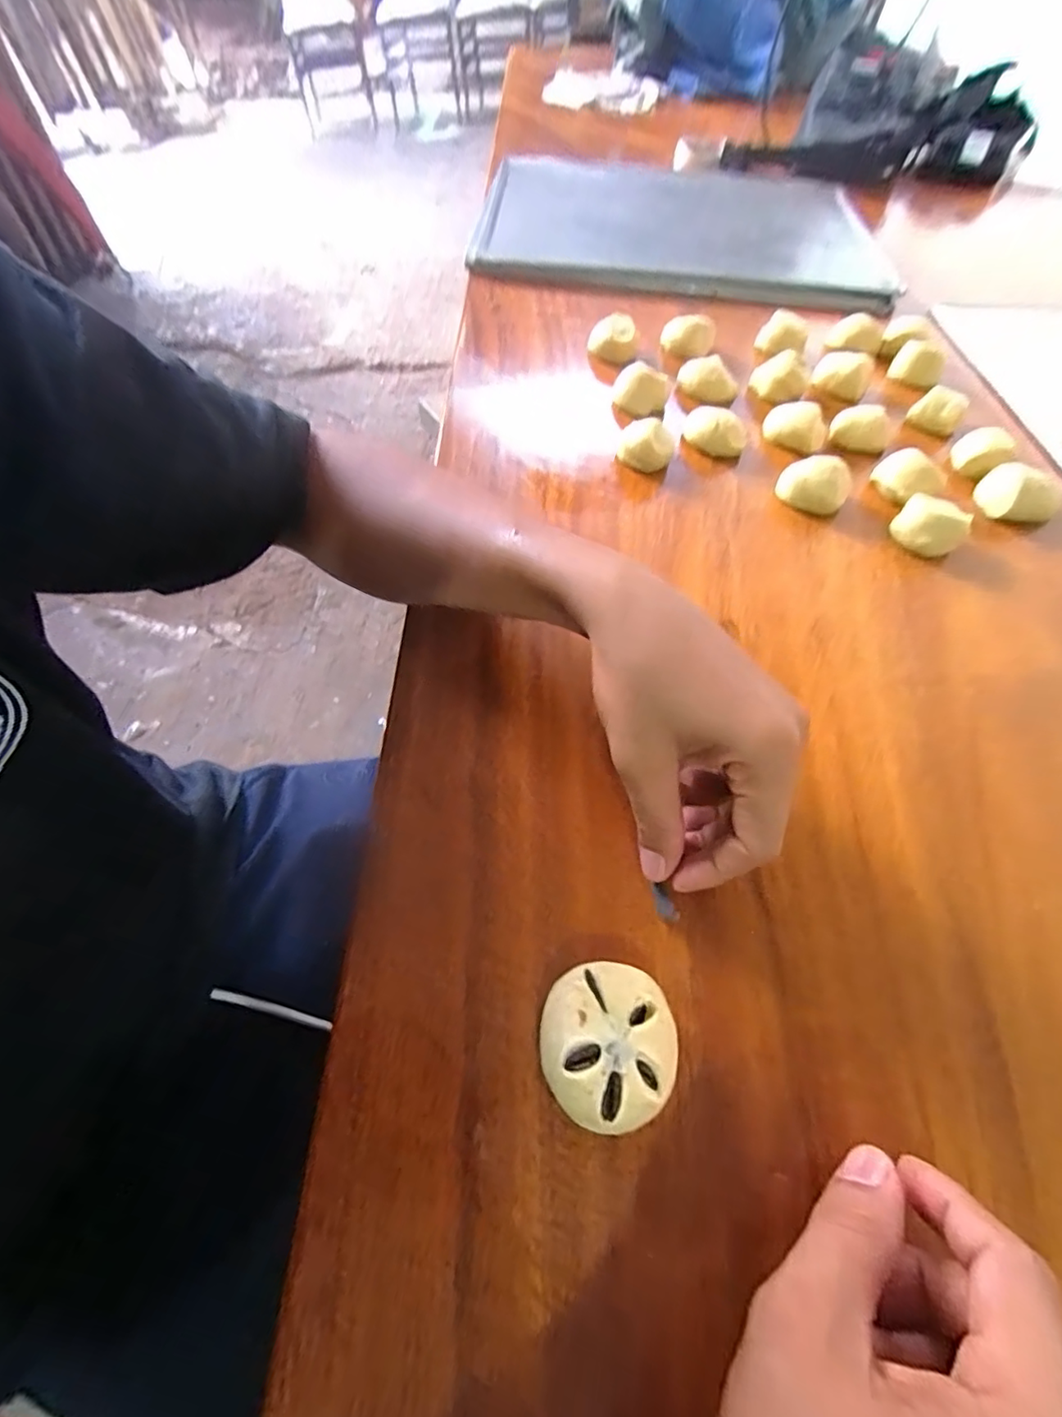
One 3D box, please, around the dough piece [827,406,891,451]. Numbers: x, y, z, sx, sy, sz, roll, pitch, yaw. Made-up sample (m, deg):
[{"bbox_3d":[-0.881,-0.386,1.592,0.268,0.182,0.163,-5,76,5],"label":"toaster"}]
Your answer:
[{"bbox_3d":[0.262,-0.223,0.442,0.044,0.022,0.029,30,62,16],"label":"dough piece"}]

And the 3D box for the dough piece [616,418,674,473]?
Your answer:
[{"bbox_3d":[0.085,-0.195,0.417,0.039,0.024,0.036,12,58,6],"label":"dough piece"}]

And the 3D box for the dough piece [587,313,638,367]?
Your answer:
[{"bbox_3d":[0.072,-0.325,0.500,0.040,0.029,0.042,5,57,-1],"label":"dough piece"}]

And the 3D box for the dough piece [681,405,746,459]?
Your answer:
[{"bbox_3d":[0.143,-0.218,0.437,0.052,0.020,0.028,33,62,17],"label":"dough piece"}]

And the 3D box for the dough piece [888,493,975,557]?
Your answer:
[{"bbox_3d":[0.269,-0.122,0.379,0.042,0.027,0.035,39,64,20],"label":"dough piece"}]

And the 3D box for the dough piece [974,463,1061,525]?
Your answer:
[{"bbox_3d":[0.350,-0.153,0.399,0.048,0.028,0.031,7,58,2],"label":"dough piece"}]

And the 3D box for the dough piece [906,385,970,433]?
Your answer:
[{"bbox_3d":[0.333,-0.245,0.455,0.036,0.022,0.019,34,63,18],"label":"dough piece"}]

